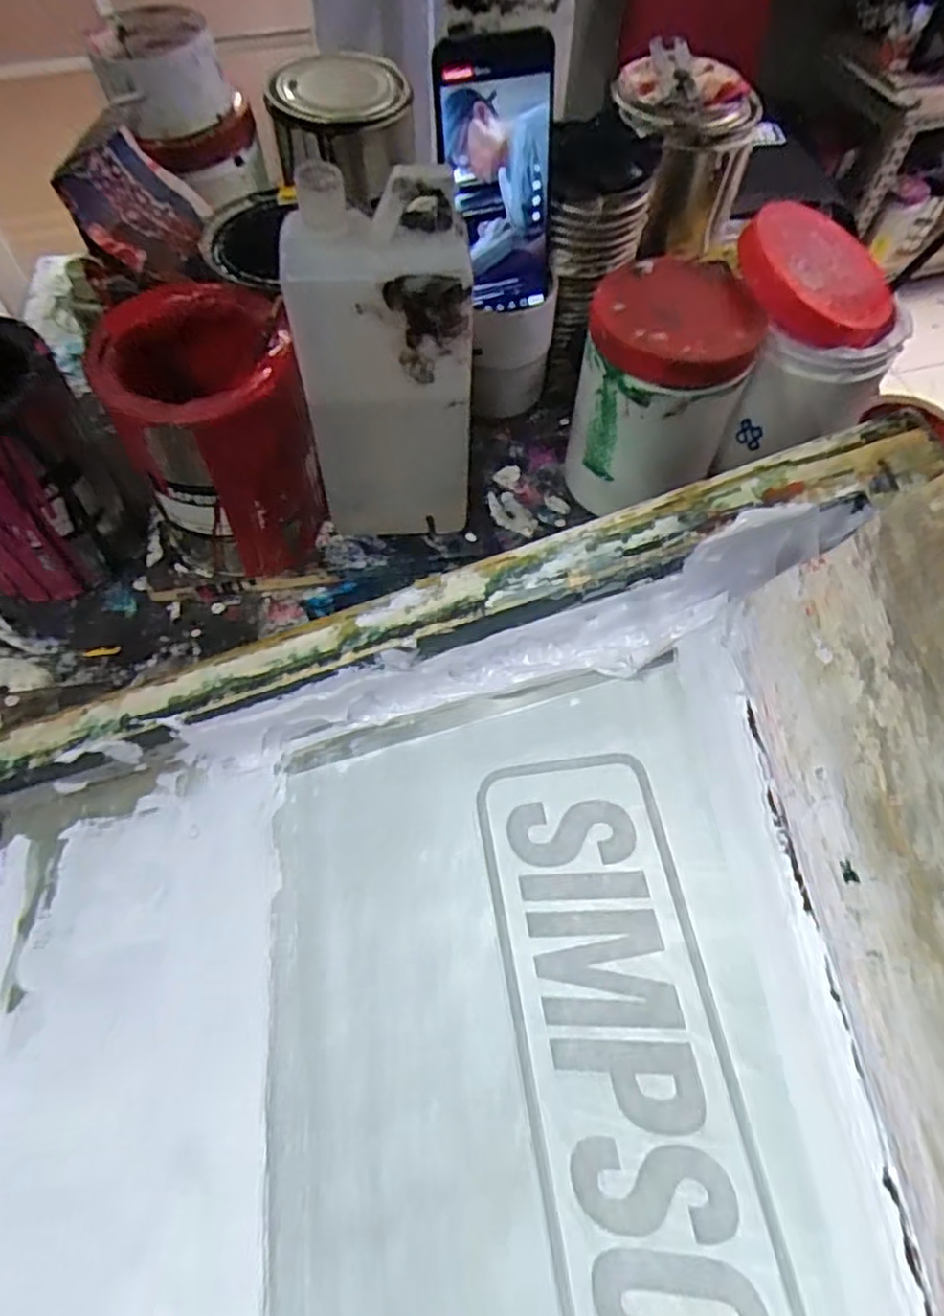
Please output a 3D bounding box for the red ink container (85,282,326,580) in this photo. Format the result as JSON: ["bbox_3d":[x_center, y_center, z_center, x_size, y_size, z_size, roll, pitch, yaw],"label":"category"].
[{"bbox_3d":[-0.153,-0.133,0.437,0.101,0.146,0.104,-19,60,-10],"label":"red ink container"}]

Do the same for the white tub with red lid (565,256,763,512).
[{"bbox_3d":[0.121,-0.169,0.459,0.099,0.134,0.104,13,60,9],"label":"white tub with red lid"}]

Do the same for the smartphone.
[{"bbox_3d":[0.018,-0.305,0.454,0.078,0.153,0.011,-20,51,-12],"label":"smartphone"}]

